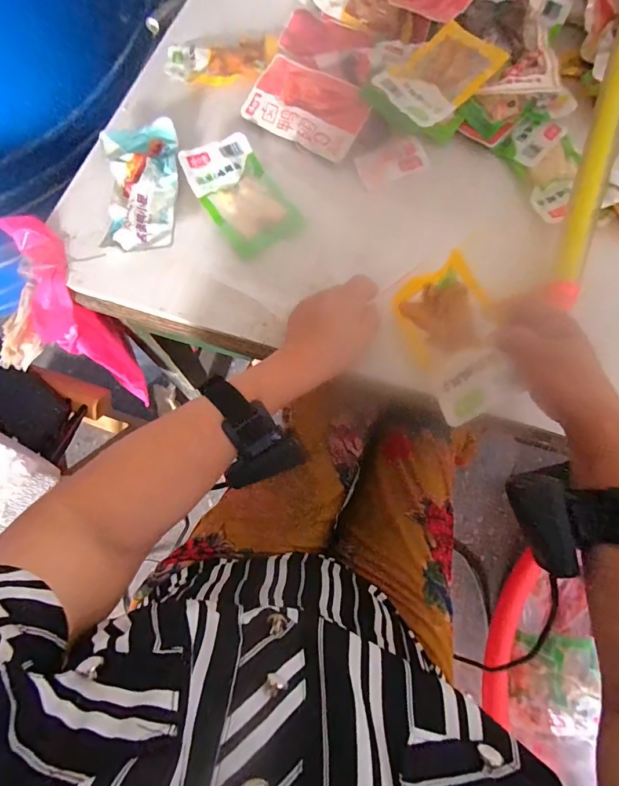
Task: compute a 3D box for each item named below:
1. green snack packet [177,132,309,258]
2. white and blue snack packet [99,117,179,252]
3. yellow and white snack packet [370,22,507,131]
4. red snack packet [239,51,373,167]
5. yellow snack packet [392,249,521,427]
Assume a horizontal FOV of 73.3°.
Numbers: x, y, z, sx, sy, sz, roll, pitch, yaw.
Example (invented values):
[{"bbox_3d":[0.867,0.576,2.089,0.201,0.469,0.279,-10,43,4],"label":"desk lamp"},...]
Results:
[{"bbox_3d":[-0.075,-0.217,0.447,0.080,0.013,0.141,-31,75,-9],"label":"green snack packet"},{"bbox_3d":[-0.184,-0.227,0.451,0.080,0.015,0.165,-7,73,-1],"label":"white and blue snack packet"},{"bbox_3d":[0.139,-0.341,0.445,0.078,0.012,0.142,44,75,8],"label":"yellow and white snack packet"},{"bbox_3d":[-0.005,-0.322,0.469,0.137,0.010,0.077,32,100,10],"label":"red snack packet"},{"bbox_3d":[0.125,-0.047,0.358,0.078,0.010,0.133,-39,62,33],"label":"yellow snack packet"}]

